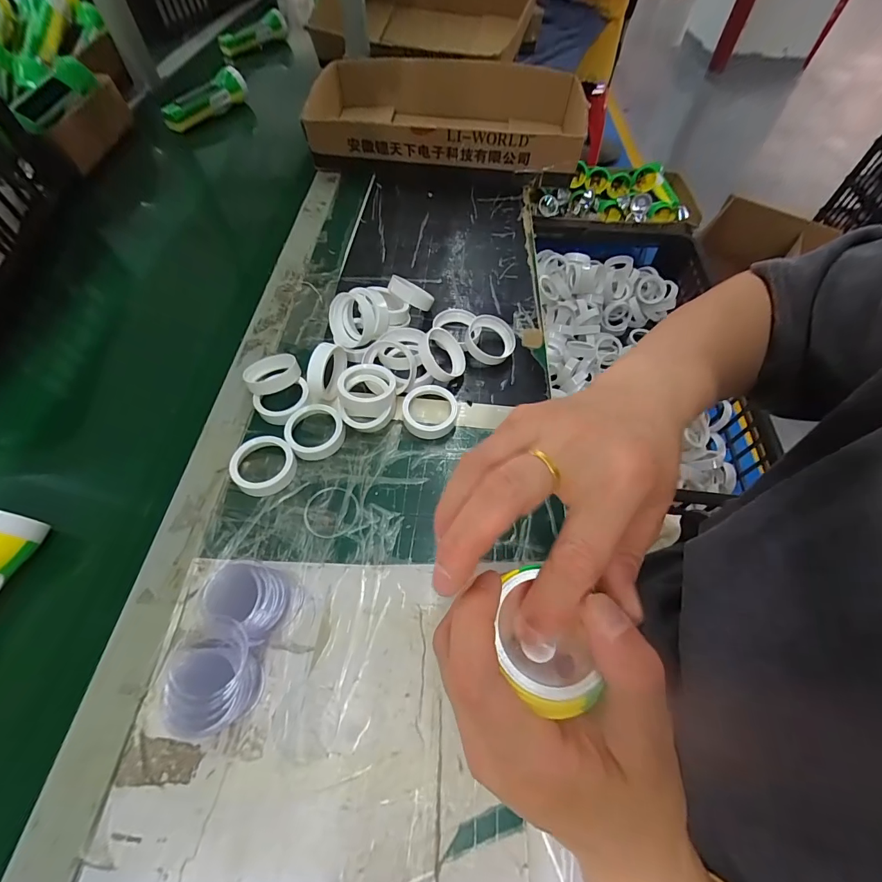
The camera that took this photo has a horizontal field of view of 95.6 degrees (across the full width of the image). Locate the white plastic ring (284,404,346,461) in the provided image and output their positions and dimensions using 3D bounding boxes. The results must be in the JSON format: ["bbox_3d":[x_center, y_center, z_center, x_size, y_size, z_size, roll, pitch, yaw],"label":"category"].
[{"bbox_3d":[-0.118,-0.009,0.377,0.052,0.018,0.049,1,58,-2],"label":"white plastic ring"}]

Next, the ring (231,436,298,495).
[{"bbox_3d":[-0.157,0.022,0.356,0.052,0.018,0.048,1,58,-2],"label":"ring"}]

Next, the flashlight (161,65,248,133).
[{"bbox_3d":[-0.426,-0.622,0.722,0.037,0.051,0.160,31,62,15],"label":"flashlight"}]

